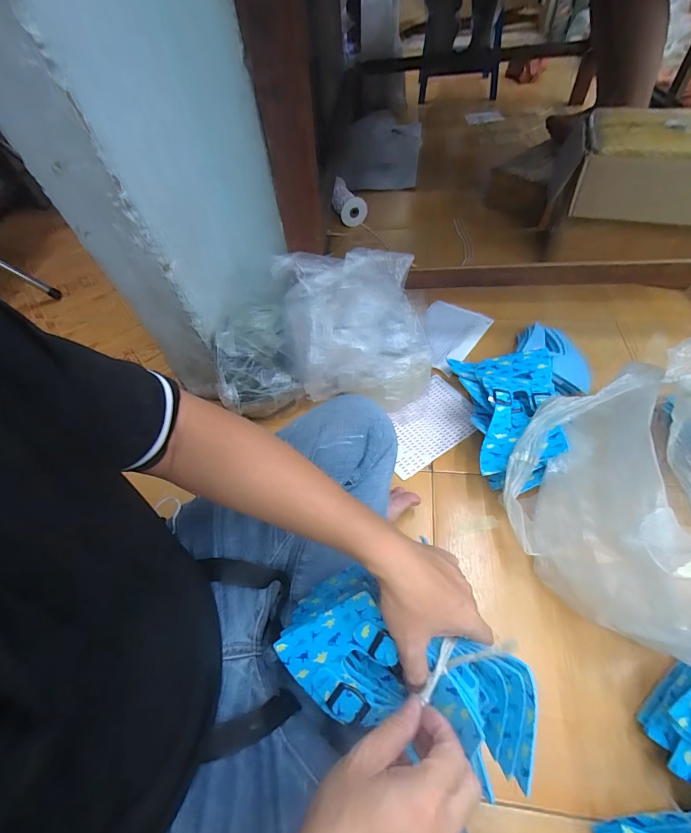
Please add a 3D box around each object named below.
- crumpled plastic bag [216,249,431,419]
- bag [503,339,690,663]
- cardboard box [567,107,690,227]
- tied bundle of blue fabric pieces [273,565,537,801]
[{"bbox_3d":[-0.034,-0.129,0.662,0.355,0.247,0.147,-5,54,1],"label":"crumpled plastic bag"},{"bbox_3d":[0.482,0.104,0.490,0.485,0.197,0.368,-13,54,-4],"label":"bag"},{"bbox_3d":[0.630,-0.513,0.758,0.298,0.127,0.238,10,56,12],"label":"cardboard box"},{"bbox_3d":[0.048,0.224,0.341,0.231,0.097,0.118,11,56,20],"label":"tied bundle of blue fabric pieces"}]

